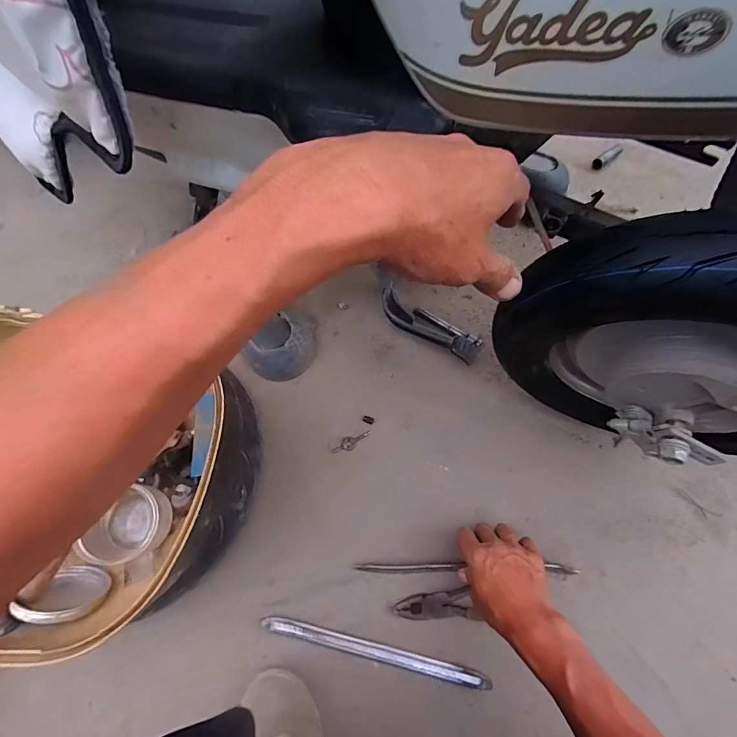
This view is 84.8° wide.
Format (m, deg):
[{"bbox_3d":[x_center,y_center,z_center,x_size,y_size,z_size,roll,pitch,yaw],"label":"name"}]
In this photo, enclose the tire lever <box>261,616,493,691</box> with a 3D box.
[{"bbox_3d":[0.007,0.355,0.503,0.285,0.017,0.018,13,67,4],"label":"tire lever"}]

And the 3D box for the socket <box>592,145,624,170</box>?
[{"bbox_3d":[0.501,-0.441,0.836,0.079,0.033,0.025,-36,72,-15],"label":"socket"}]

